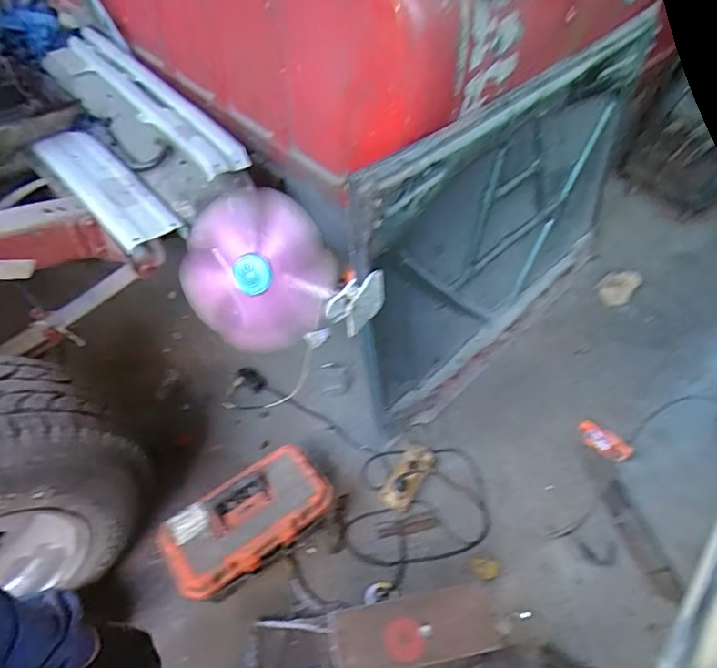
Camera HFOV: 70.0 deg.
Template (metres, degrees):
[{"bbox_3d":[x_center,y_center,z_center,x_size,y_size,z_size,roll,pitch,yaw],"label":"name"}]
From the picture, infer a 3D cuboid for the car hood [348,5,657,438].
[{"bbox_3d":[0.457,-0.292,1.472,0.216,0.787,1.218,38,60,24],"label":"car hood"}]

